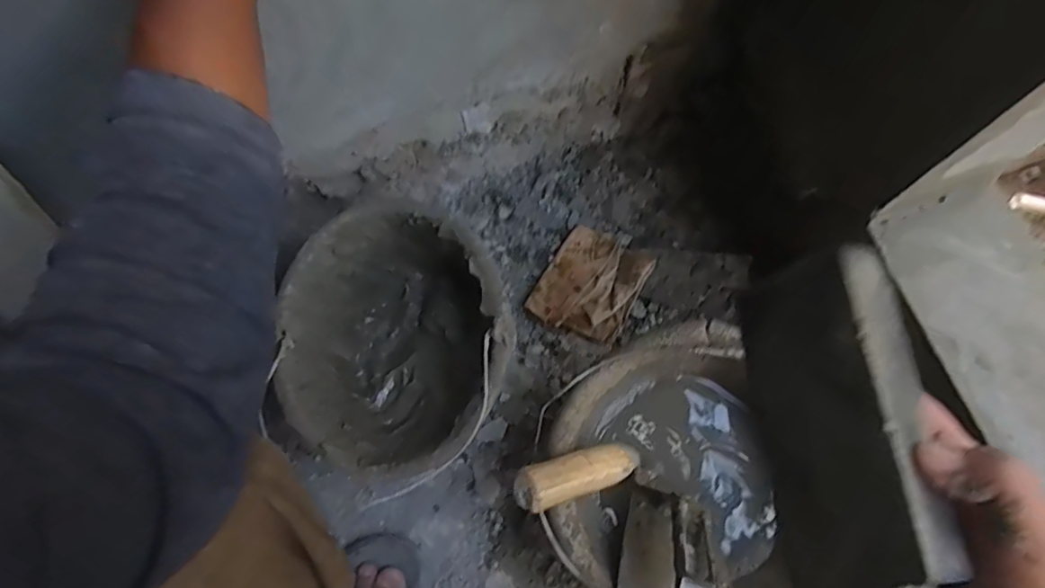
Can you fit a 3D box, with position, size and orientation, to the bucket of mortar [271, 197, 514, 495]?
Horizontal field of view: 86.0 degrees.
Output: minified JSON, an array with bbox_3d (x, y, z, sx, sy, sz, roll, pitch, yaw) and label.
[{"bbox_3d":[-0.113,0.049,0.554,0.208,0.147,0.234,19,75,8],"label":"bucket of mortar"}]

